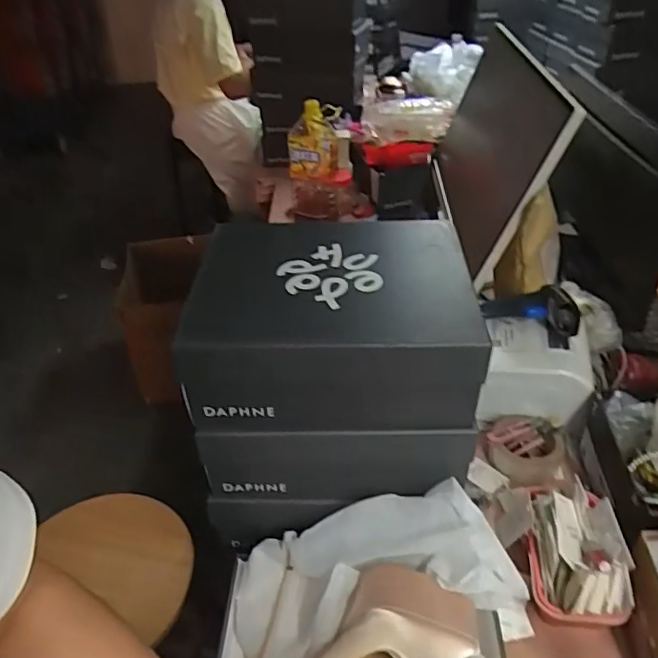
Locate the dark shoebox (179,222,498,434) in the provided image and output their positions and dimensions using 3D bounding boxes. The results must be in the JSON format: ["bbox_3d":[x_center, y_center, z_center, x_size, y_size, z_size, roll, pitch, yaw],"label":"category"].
[{"bbox_3d":[0.002,-0.014,0.631,0.293,0.125,0.226,-2,38,1],"label":"dark shoebox"}]

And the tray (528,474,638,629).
[{"bbox_3d":[0.283,0.251,0.646,0.093,0.054,0.163,3,39,7],"label":"tray"}]

